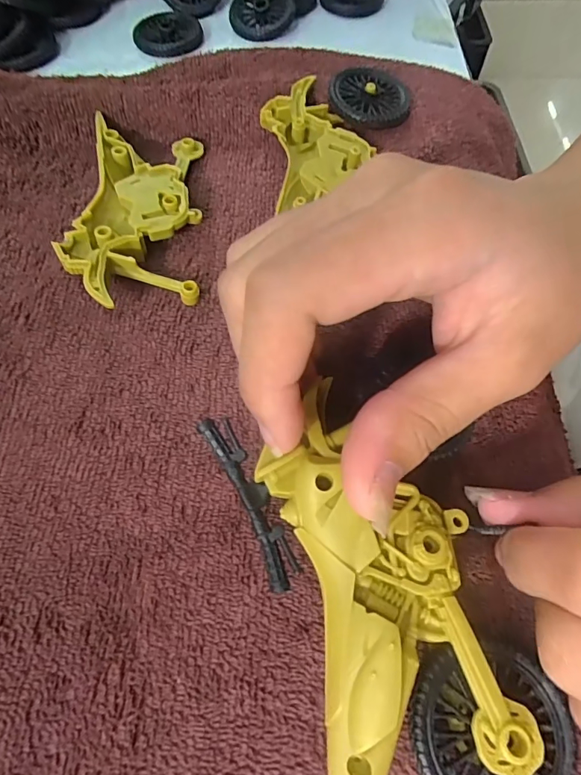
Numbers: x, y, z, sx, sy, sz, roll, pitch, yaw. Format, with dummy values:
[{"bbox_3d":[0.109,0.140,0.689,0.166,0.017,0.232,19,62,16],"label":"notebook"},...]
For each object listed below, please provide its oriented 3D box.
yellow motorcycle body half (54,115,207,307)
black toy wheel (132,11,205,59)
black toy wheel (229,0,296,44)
[{"bbox_3d":[-0.062,-0.072,0.184,0.048,0.013,0.096,-3,62,-2],"label":"yellow motorcycle body half"},{"bbox_3d":[-0.070,-0.203,0.257,0.038,0.005,0.038,-1,64,-1],"label":"black toy wheel"},{"bbox_3d":[-0.016,-0.219,0.260,0.036,0.013,0.037,0,64,0],"label":"black toy wheel"}]

